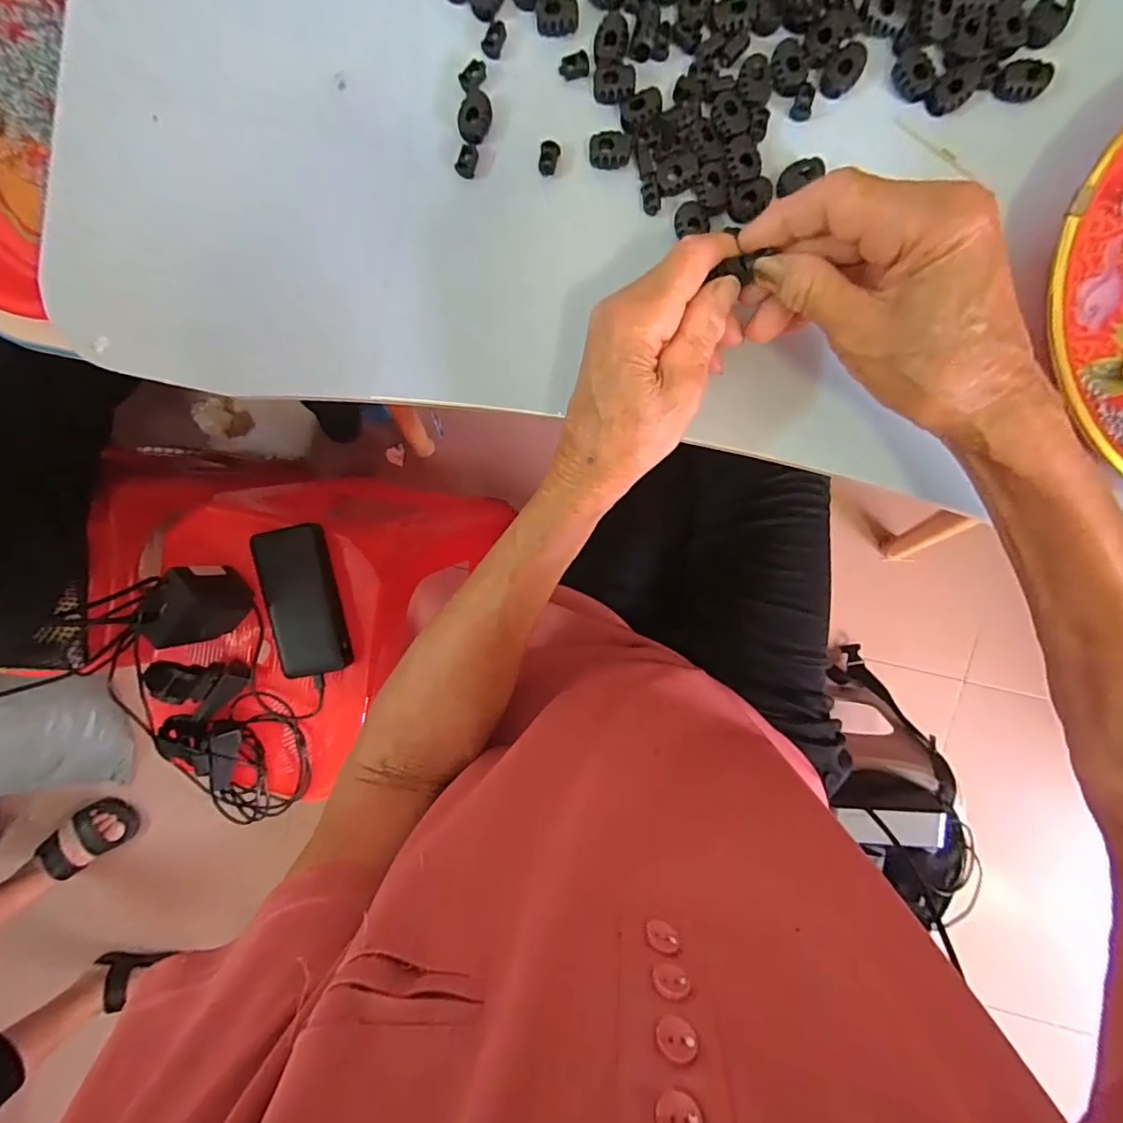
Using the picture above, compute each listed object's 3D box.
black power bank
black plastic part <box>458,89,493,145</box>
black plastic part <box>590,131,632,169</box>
[{"bbox_3d":[-0.271,0.042,0.566,0.072,0.029,0.152,-8,95,6],"label":"black power bank"},{"bbox_3d":[-0.045,-0.232,0.282,0.016,0.006,0.024,12,97,4],"label":"black plastic part"},{"bbox_3d":[0.025,-0.214,0.280,0.021,0.009,0.014,-2,96,6],"label":"black plastic part"}]

